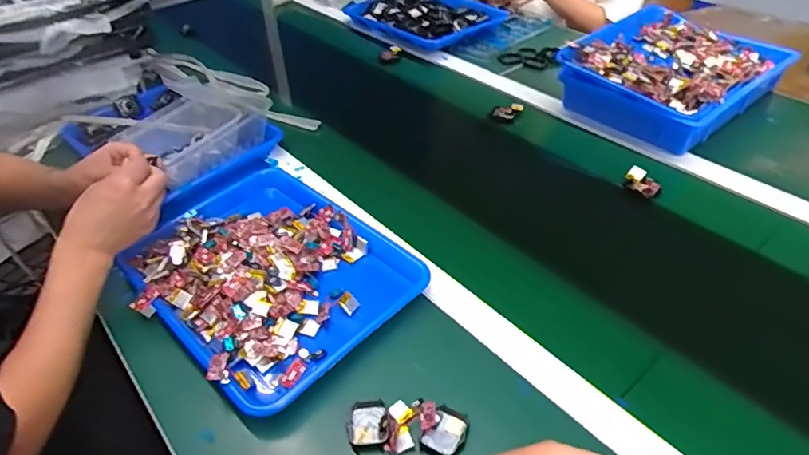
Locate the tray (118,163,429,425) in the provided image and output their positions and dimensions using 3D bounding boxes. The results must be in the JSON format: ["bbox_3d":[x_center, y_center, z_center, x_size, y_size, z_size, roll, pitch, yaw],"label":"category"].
[{"bbox_3d":[-0.167,0.046,0.634,0.264,0.045,0.337,-35,51,-30],"label":"tray"}]

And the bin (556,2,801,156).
[{"bbox_3d":[0.459,-0.265,0.898,0.331,0.097,0.260,-34,50,-29],"label":"bin"}]

